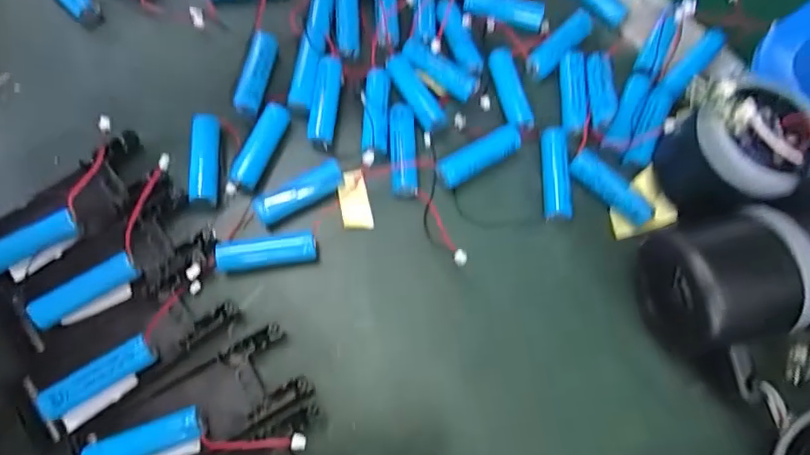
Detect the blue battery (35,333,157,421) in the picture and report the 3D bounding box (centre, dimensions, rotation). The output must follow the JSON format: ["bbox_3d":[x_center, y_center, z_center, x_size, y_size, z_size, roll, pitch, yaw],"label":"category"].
[{"bbox_3d":[-0.140,0.069,0.240,0.050,0.016,0.012,-33,73,-12],"label":"blue battery"}]

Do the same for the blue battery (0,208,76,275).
[{"bbox_3d":[-0.189,0.008,0.259,0.049,0.013,0.012,-31,73,-11],"label":"blue battery"}]

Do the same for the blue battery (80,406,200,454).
[{"bbox_3d":[-0.115,0.095,0.231,0.049,0.011,0.014,-21,71,-8],"label":"blue battery"}]

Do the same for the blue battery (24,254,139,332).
[{"bbox_3d":[-0.156,0.031,0.254,0.050,0.013,0.011,-33,73,-12],"label":"blue battery"}]

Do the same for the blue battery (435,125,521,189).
[{"bbox_3d":[0.041,-0.040,0.287,0.051,0.010,0.013,-28,72,-10],"label":"blue battery"}]

